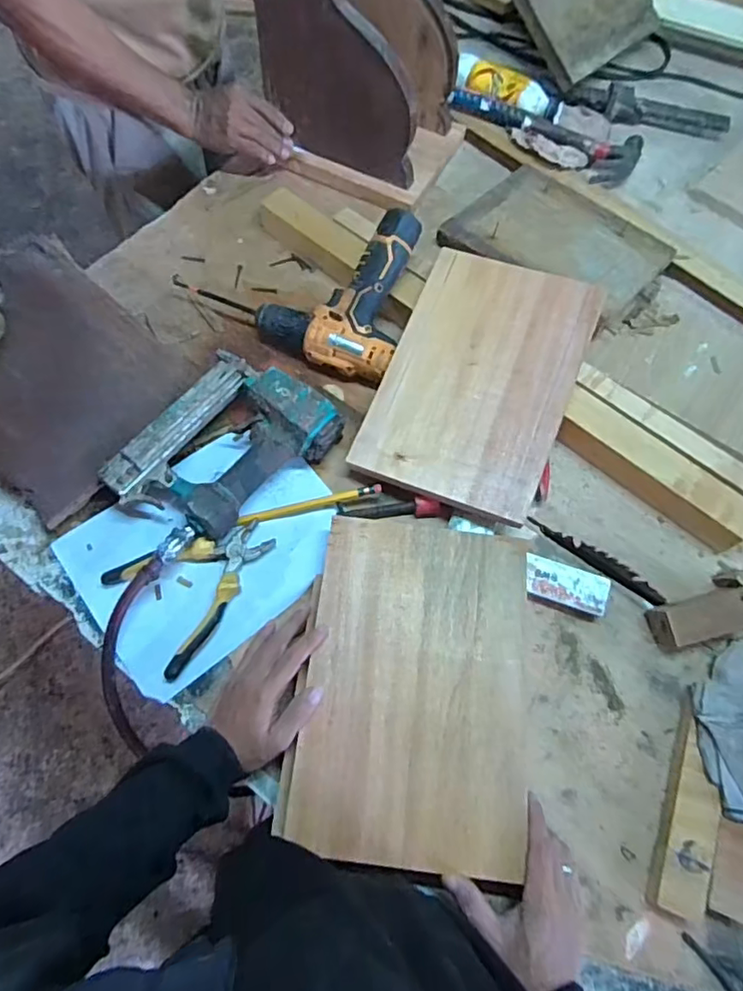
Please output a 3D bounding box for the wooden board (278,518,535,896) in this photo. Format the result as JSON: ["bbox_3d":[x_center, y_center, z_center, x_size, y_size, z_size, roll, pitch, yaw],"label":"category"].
[{"bbox_3d":[0.044,0.171,0.535,0.208,0.014,0.302,10,67,2],"label":"wooden board"}]

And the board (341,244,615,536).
[{"bbox_3d":[0.122,-0.135,0.648,0.201,0.011,0.302,20,76,14],"label":"board"}]

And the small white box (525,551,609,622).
[{"bbox_3d":[0.202,0.098,0.602,0.087,0.023,0.043,19,67,6],"label":"small white box"}]

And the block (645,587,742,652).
[{"bbox_3d":[0.336,0.124,0.577,0.099,0.042,0.047,-10,67,-6],"label":"block"}]

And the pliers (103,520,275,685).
[{"bbox_3d":[-0.179,0.083,0.592,0.157,0.030,0.132,-39,73,-16],"label":"pliers"}]

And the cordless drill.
[{"bbox_3d":[-0.060,-0.257,0.702,0.210,0.101,0.180,15,67,5],"label":"cordless drill"}]

